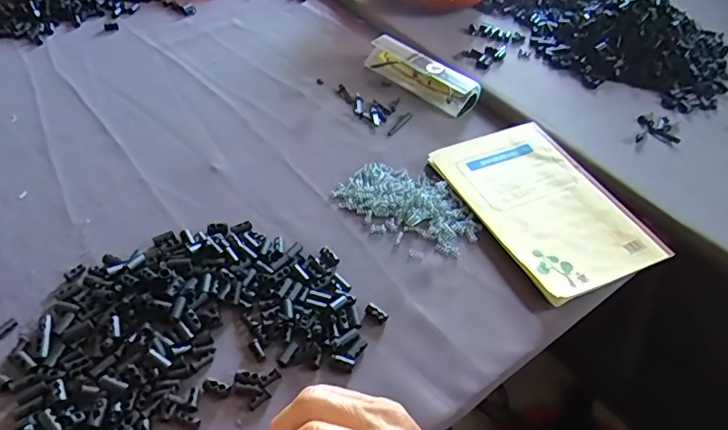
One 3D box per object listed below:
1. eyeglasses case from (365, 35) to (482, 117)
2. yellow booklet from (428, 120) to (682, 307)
[{"bbox_3d":[0.070,-0.178,0.659,0.152,0.030,0.046,38,52,26],"label":"eyeglasses case"},{"bbox_3d":[0.175,-0.014,0.520,0.143,0.016,0.206,-16,50,-23],"label":"yellow booklet"}]

